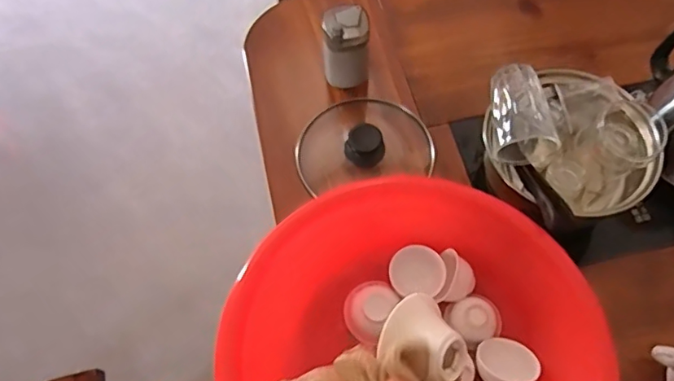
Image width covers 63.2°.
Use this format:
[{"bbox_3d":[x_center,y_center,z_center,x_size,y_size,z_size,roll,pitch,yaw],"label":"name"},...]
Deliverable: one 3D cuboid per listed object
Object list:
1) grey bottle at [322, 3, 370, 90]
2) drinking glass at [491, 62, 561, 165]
[{"bbox_3d":[0.012,-0.167,0.647,0.053,0.096,0.044,0,63,3],"label":"grey bottle"},{"bbox_3d":[0.175,-0.070,0.524,0.057,0.054,0.087,0,63,2],"label":"drinking glass"}]

